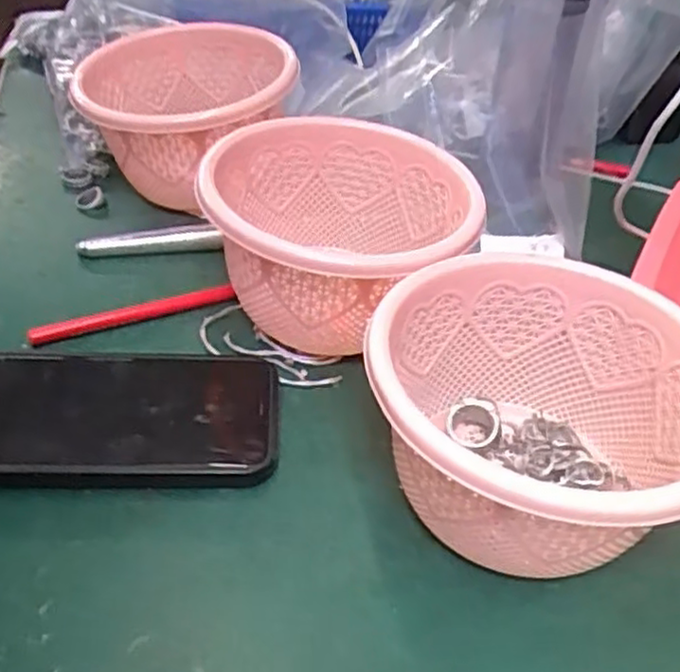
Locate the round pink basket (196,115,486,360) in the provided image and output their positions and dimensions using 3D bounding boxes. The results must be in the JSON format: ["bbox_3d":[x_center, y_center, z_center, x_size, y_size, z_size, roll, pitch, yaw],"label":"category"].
[{"bbox_3d":[0.001,-0.051,0.409,0.140,0.090,0.143,2,40,-2],"label":"round pink basket"}]

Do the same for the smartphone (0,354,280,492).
[{"bbox_3d":[-0.111,0.036,0.354,0.158,0.014,0.080,0,41,-5],"label":"smartphone"}]

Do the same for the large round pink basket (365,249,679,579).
[{"bbox_3d":[0.085,0.042,0.320,0.143,0.090,0.149,2,40,-2],"label":"large round pink basket"}]

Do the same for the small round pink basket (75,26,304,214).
[{"bbox_3d":[-0.107,-0.154,0.517,0.145,0.096,0.149,2,40,-2],"label":"small round pink basket"}]

